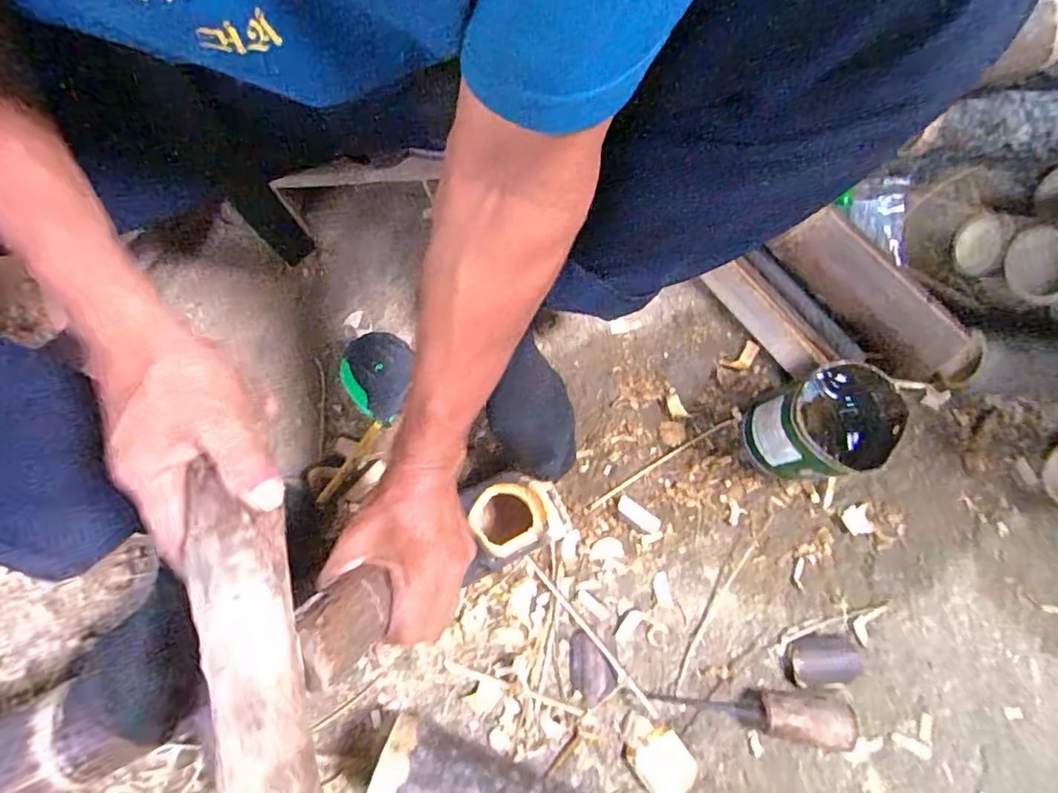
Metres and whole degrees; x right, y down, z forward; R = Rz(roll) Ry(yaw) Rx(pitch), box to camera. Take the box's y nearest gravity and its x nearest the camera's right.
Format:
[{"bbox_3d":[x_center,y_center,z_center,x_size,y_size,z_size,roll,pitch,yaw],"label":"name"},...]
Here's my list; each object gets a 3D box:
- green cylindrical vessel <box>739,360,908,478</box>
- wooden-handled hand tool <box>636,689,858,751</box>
[{"bbox_3d":[0.286,0.027,0.556,0.111,0.109,0.093,-29,82,-9],"label":"green cylindrical vessel"},{"bbox_3d":[0.211,0.296,0.527,0.197,0.039,0.046,12,79,1],"label":"wooden-handled hand tool"}]

